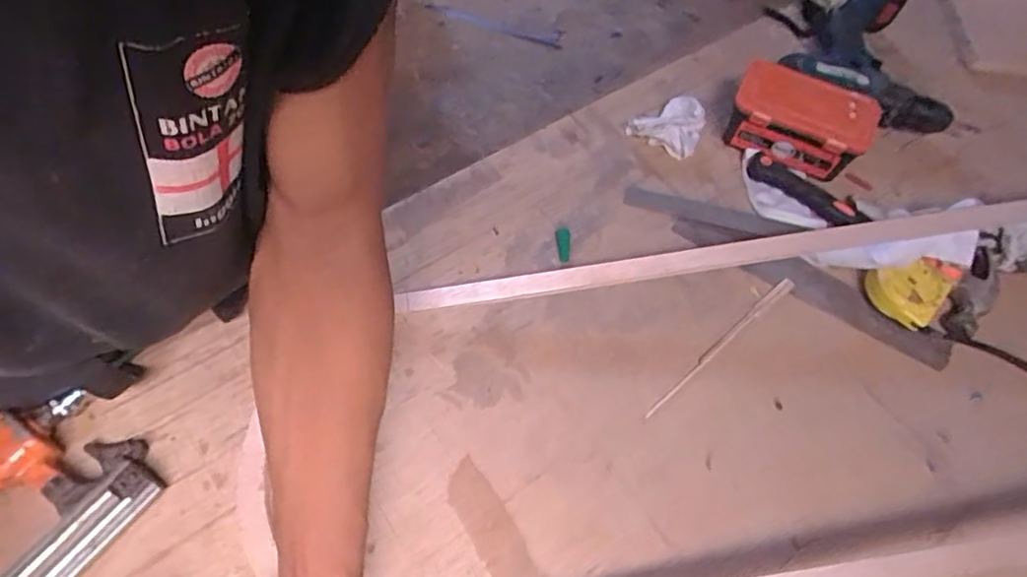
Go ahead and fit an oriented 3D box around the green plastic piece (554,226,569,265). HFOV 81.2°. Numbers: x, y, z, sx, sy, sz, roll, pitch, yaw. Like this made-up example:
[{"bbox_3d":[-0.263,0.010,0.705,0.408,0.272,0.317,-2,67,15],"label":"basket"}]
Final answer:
[{"bbox_3d":[0.051,-0.045,0.615,0.014,0.005,0.040,-1,62,-2],"label":"green plastic piece"}]

